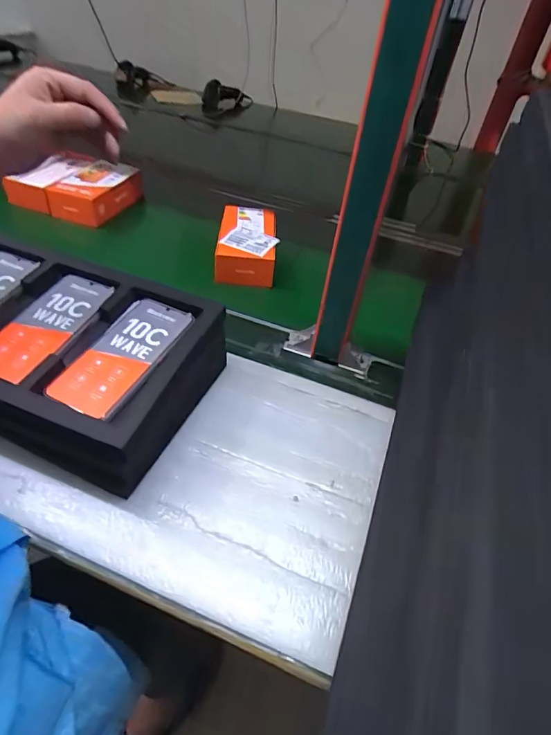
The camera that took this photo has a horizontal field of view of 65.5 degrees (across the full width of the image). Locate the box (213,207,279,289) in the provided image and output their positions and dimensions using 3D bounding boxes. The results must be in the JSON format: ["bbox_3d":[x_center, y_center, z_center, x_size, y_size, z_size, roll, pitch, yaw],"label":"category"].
[{"bbox_3d":[-0.052,-0.230,0.789,0.102,0.056,0.197,3,48,-2],"label":"box"}]

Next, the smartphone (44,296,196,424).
[{"bbox_3d":[-0.169,-0.017,0.482,0.079,0.007,0.171,18,43,12],"label":"smartphone"}]

